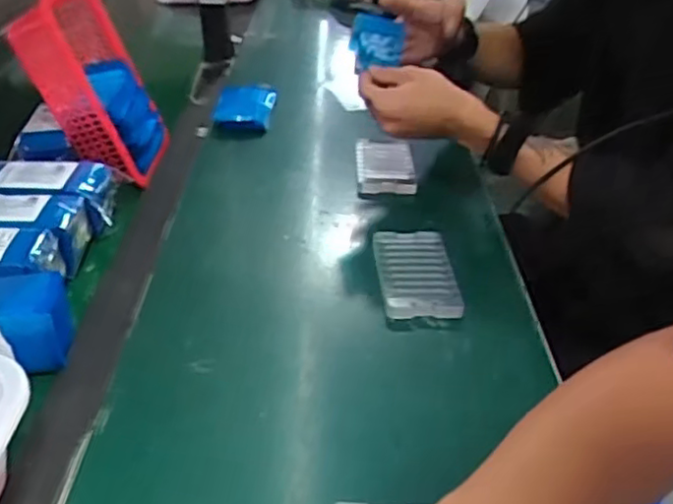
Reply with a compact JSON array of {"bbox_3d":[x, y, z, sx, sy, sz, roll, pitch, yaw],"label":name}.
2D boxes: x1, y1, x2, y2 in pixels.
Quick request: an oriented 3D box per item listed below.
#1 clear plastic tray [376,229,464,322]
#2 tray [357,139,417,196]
[{"bbox_3d":[0.076,0.020,0.637,0.069,0.014,0.123,-1,34,-3],"label":"clear plastic tray"},{"bbox_3d":[0.059,-0.109,0.820,0.068,0.015,0.118,0,34,-1],"label":"tray"}]

